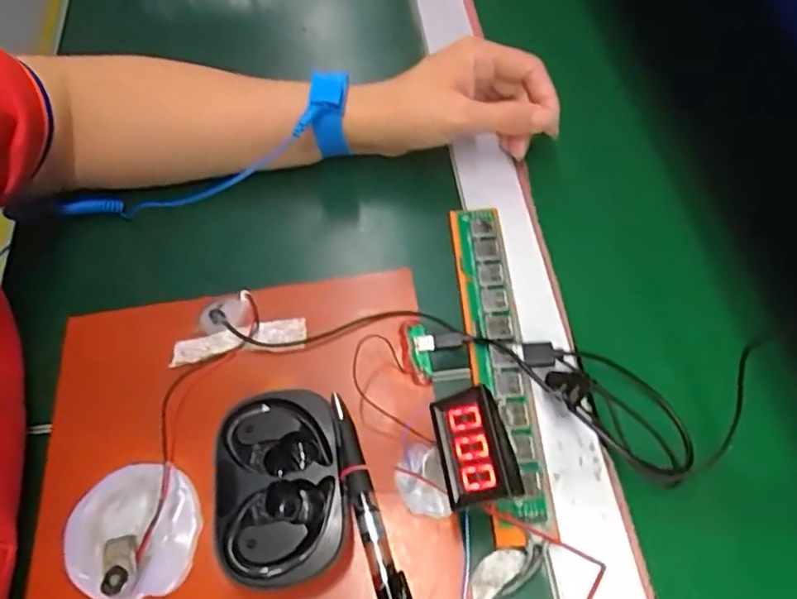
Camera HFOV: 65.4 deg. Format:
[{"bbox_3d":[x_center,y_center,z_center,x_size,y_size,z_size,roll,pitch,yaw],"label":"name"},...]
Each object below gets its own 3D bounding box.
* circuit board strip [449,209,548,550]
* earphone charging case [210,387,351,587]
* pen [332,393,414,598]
[{"bbox_3d":[0.052,0.030,0.337,0.028,0.010,0.195,-14,60,17],"label":"circuit board strip"},{"bbox_3d":[-0.054,0.089,0.292,0.057,0.033,0.083,-10,59,-3],"label":"earphone charging case"},{"bbox_3d":[-0.010,0.110,0.281,0.013,0.013,0.140,-17,64,-7],"label":"pen"}]

